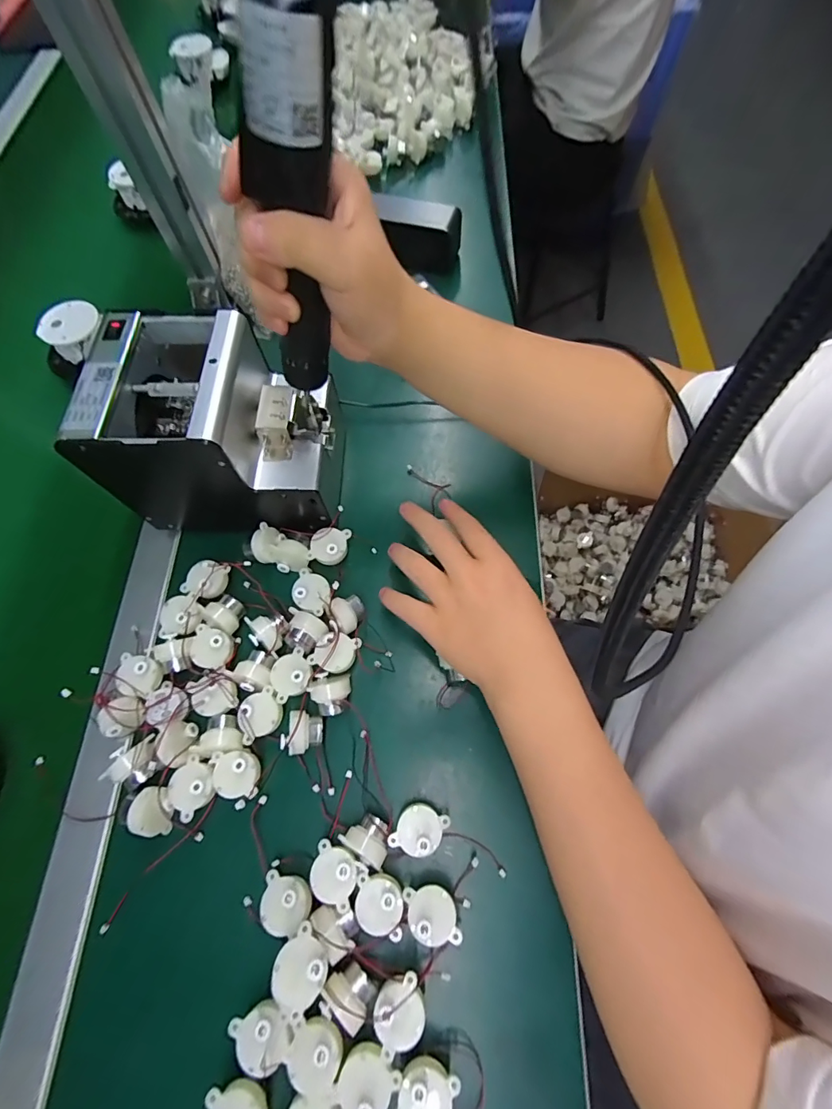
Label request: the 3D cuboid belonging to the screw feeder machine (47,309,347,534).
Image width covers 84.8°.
[{"bbox_3d":[-0.160,-0.106,0.393,0.163,0.143,0.133,4,67,5],"label":"screw feeder machine"}]

